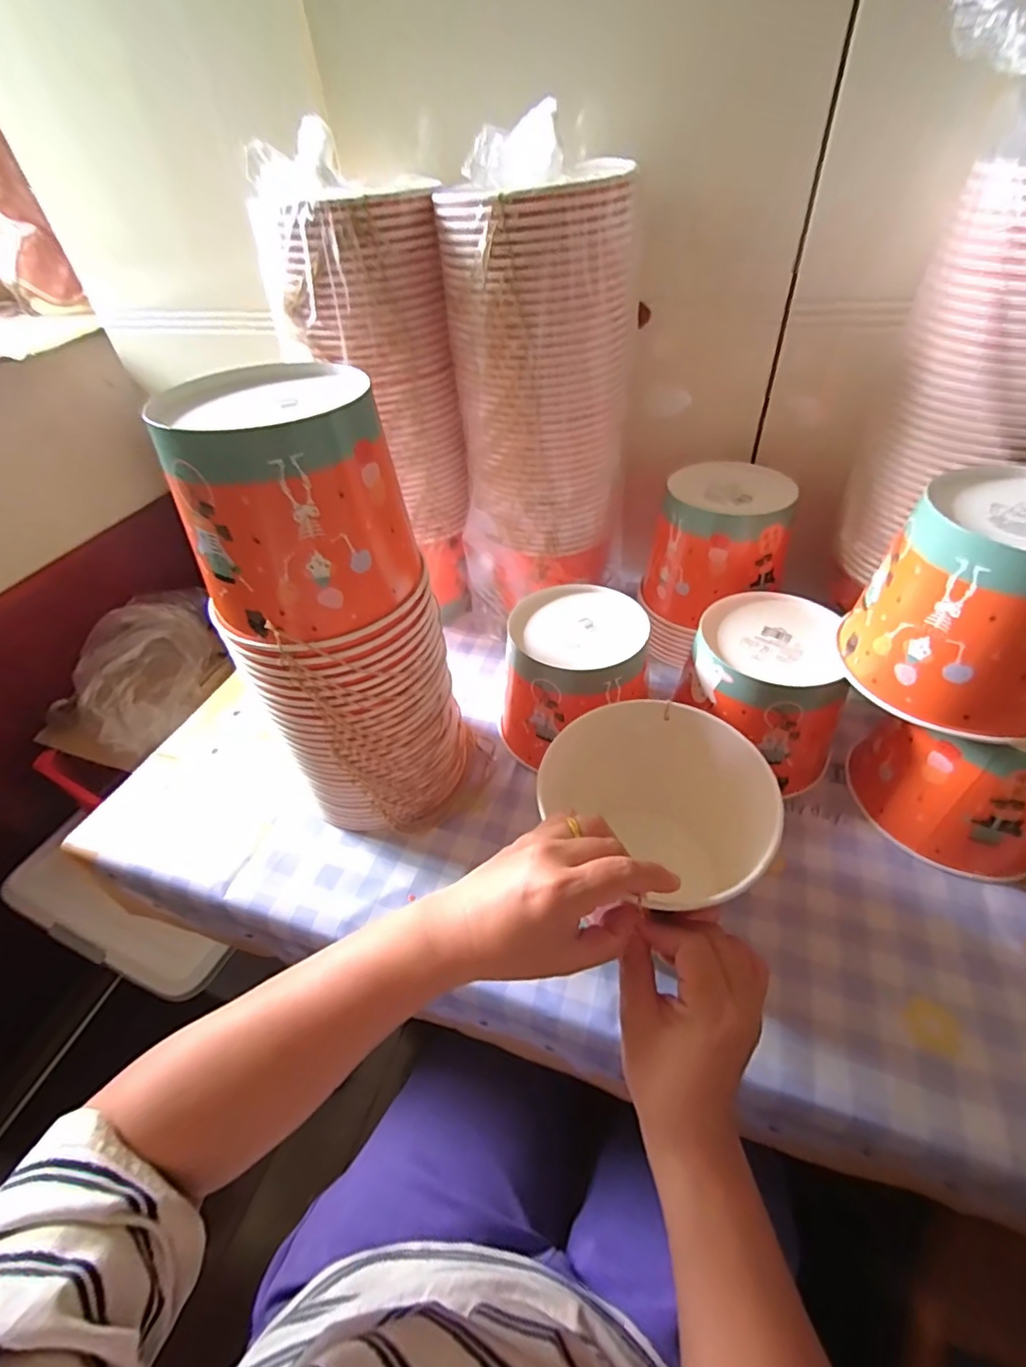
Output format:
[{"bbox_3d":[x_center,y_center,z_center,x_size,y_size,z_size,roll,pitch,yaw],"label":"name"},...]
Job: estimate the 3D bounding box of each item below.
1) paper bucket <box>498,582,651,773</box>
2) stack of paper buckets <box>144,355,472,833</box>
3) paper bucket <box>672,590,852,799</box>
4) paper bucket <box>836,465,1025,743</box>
[{"bbox_3d":[0.057,-0.002,0.549,0.142,0.129,0.134,-4,44,3],"label":"paper bucket"},{"bbox_3d":[-0.135,-0.046,0.446,0.141,0.342,0.150,-14,45,-8],"label":"stack of paper buckets"},{"bbox_3d":[0.239,0.008,0.521,0.138,0.129,0.134,-4,44,3],"label":"paper bucket"},{"bbox_3d":[0.339,-0.057,0.390,0.140,0.129,0.141,-34,50,-25],"label":"paper bucket"}]

